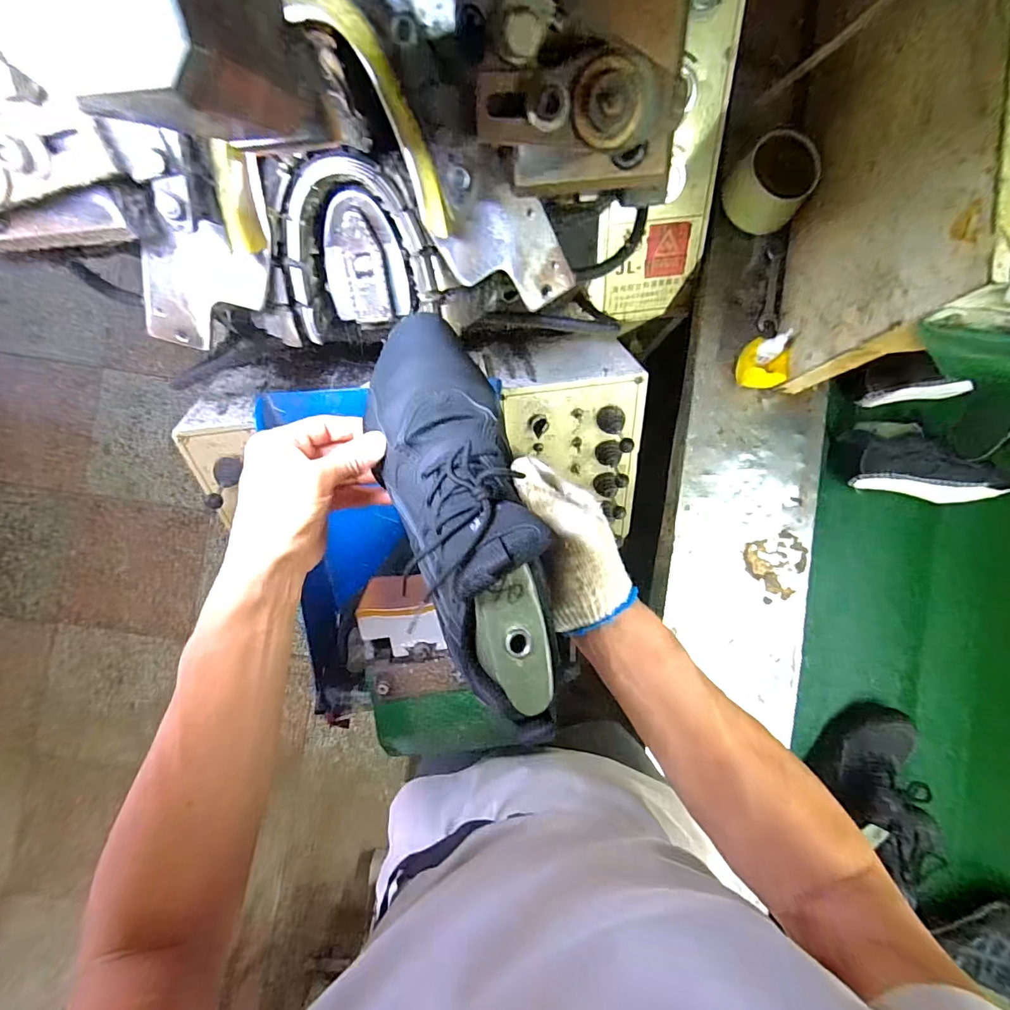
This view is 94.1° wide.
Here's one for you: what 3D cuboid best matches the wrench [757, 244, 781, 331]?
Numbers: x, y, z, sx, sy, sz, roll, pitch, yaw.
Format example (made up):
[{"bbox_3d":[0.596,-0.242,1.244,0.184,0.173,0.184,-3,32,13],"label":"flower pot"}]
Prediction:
[{"bbox_3d":[0.442,-0.365,0.785,0.029,0.007,0.147,5,88,-2],"label":"wrench"}]

